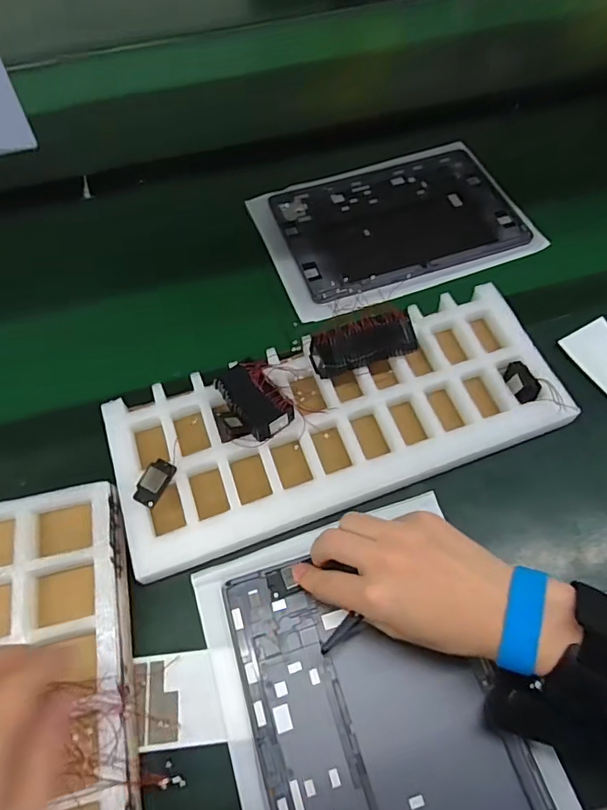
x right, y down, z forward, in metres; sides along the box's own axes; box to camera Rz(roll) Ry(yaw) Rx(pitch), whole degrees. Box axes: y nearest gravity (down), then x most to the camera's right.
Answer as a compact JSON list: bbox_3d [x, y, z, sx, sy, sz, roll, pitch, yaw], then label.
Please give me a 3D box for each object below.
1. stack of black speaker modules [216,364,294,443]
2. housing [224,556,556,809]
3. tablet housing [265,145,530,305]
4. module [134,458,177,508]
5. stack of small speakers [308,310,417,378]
[{"bbox_3d":[-0.039,-0.003,0.432,0.041,0.029,0.065,-31,63,-15],"label":"stack of black speaker modules"},{"bbox_3d":[0.054,0.220,0.341,0.161,0.011,0.250,-17,60,-8],"label":"housing"},{"bbox_3d":[0.106,-0.213,0.594,0.253,0.010,0.181,-17,60,-8],"label":"tablet housing"},{"bbox_3d":[-0.117,0.061,0.410,0.020,0.008,0.038,23,63,15],"label":"module"},{"bbox_3d":[0.053,-0.050,0.454,0.089,0.030,0.038,-17,60,-8],"label":"stack of small speakers"}]

